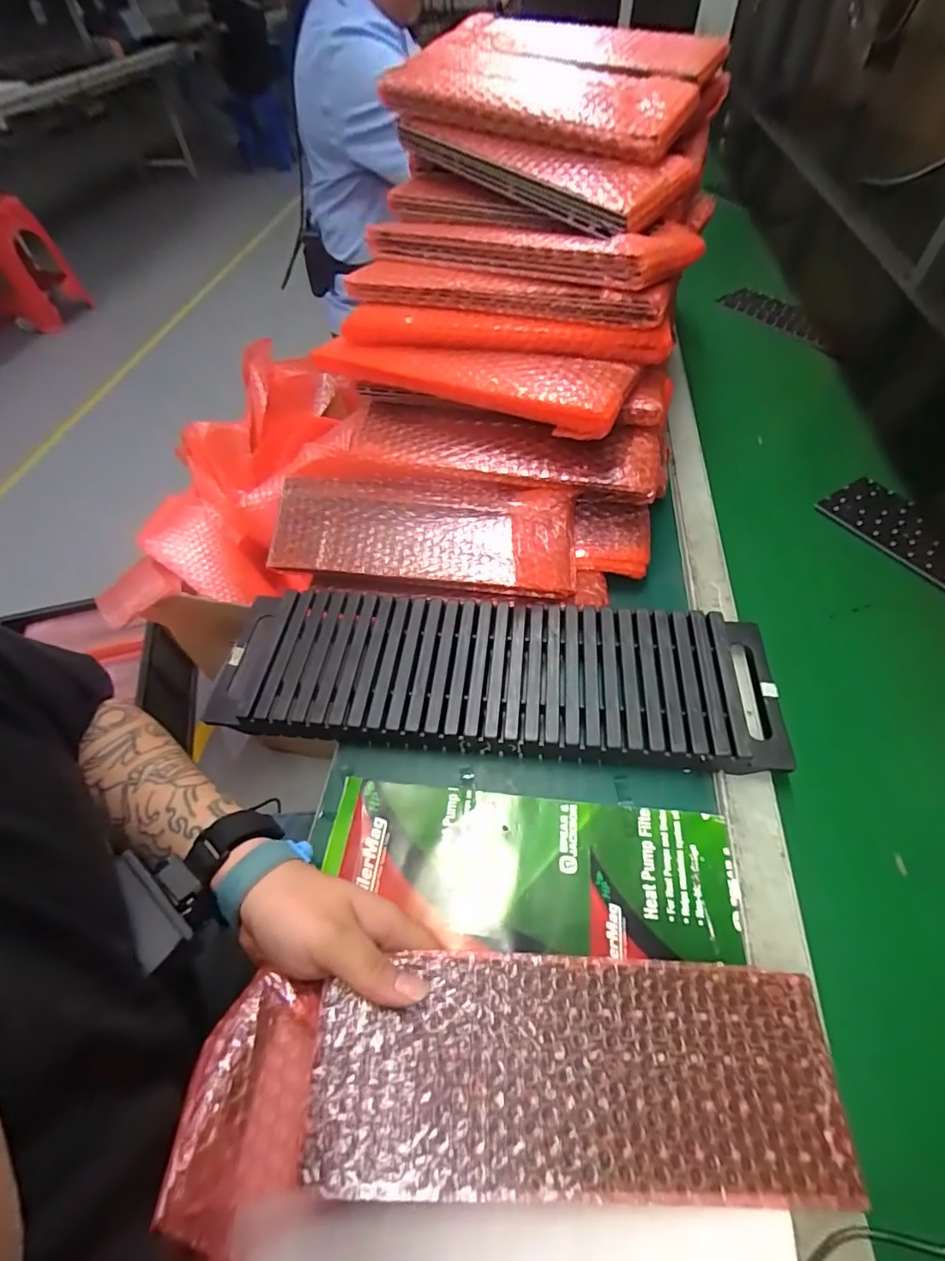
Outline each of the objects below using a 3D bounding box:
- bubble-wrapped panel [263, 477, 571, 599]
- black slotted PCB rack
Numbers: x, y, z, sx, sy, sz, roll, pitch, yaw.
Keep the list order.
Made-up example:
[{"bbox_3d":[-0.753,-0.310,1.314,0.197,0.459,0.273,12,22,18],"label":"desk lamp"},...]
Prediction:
[{"bbox_3d":[-0.050,-0.094,0.486,0.284,0.023,0.098,6,77,9],"label":"bubble-wrapped panel"},{"bbox_3d":[0.012,0.035,0.438,0.455,0.034,0.138,4,54,6],"label":"black slotted PCB rack"}]

